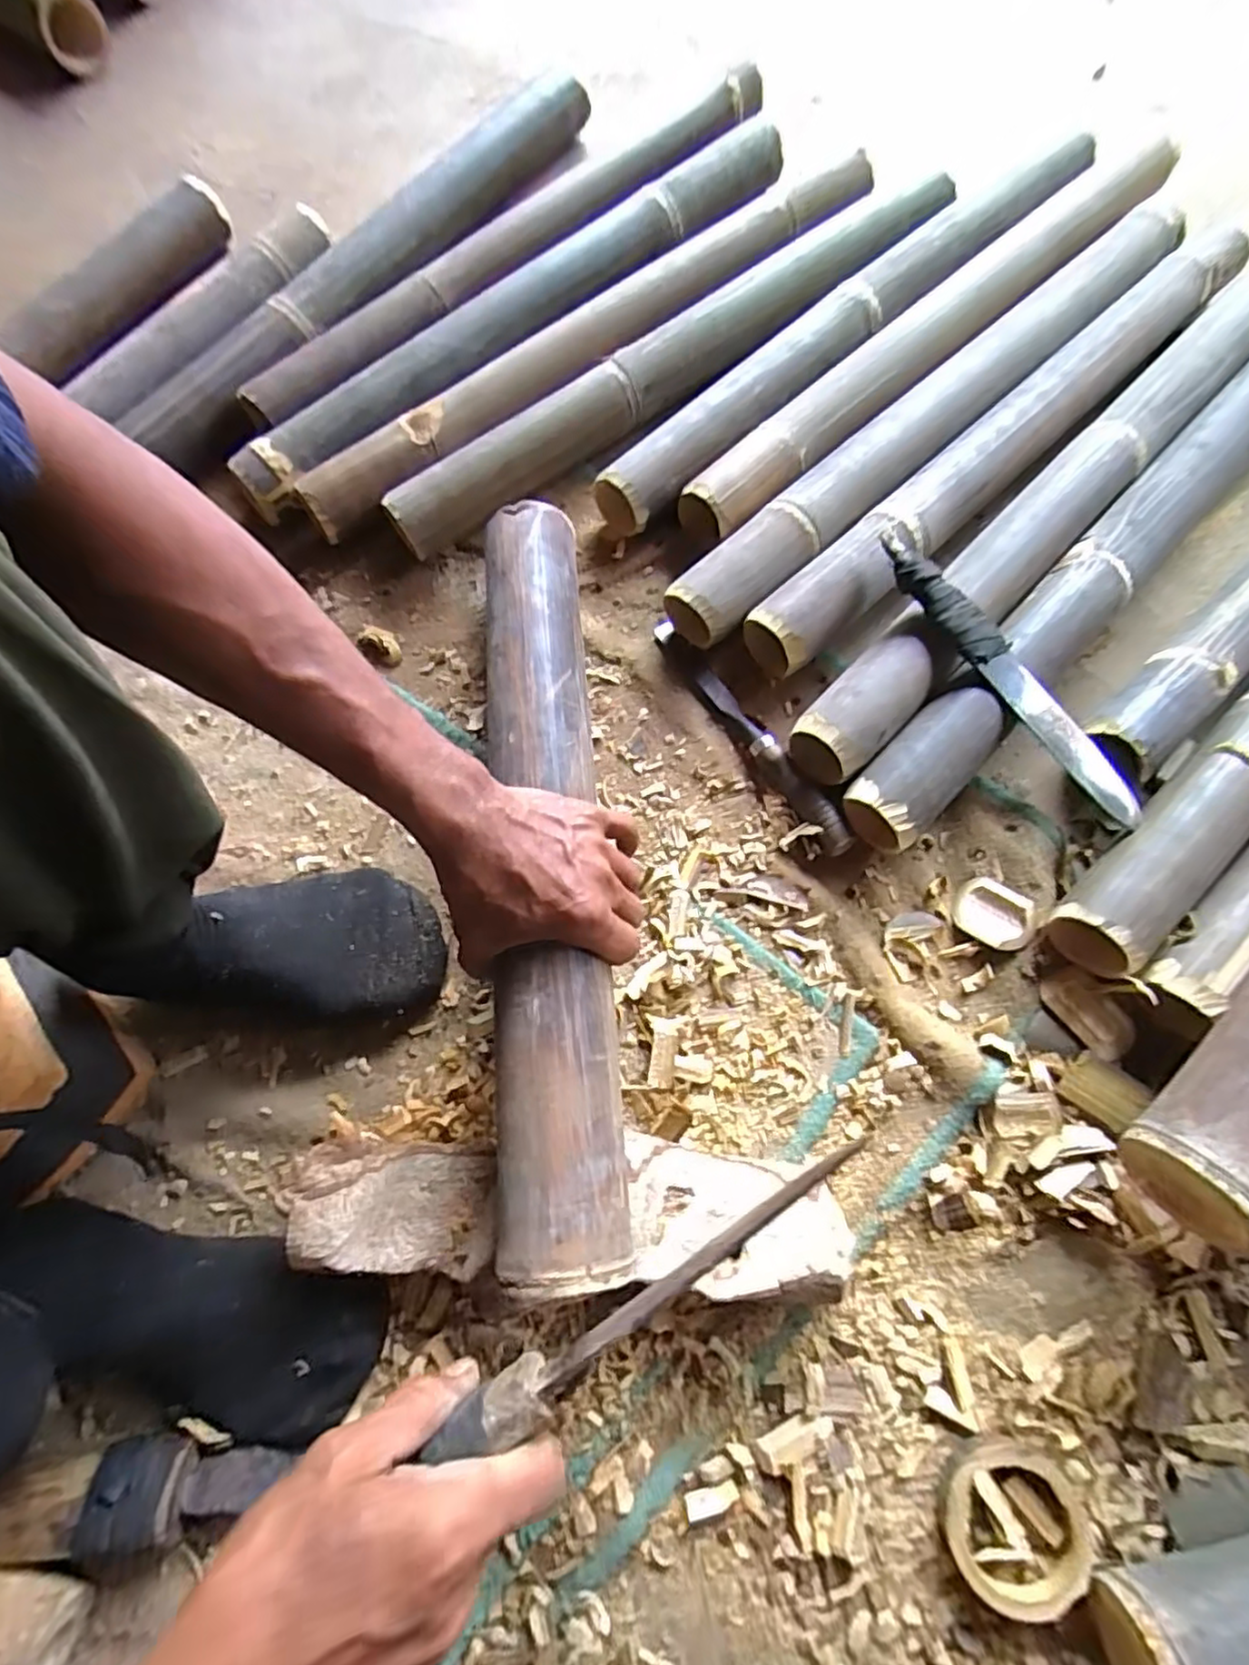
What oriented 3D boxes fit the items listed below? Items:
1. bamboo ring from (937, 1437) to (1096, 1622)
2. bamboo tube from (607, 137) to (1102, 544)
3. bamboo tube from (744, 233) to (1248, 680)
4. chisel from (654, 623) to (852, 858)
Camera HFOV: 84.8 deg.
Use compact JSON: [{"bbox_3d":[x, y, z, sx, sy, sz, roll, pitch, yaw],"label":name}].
[{"bbox_3d":[0.226,0.402,0.397,0.079,0.022,0.076,0,72,1],"label":"bamboo ring"},{"bbox_3d":[0.219,-0.476,0.644,0.620,0.046,0.054,-40,76,-11],"label":"bamboo tube"},{"bbox_3d":[0.347,-0.349,0.607,0.627,0.051,0.065,-40,76,-11],"label":"bamboo tube"},{"bbox_3d":[0.101,-0.085,0.554,0.025,0.024,0.244,-31,74,-9],"label":"chisel"}]

